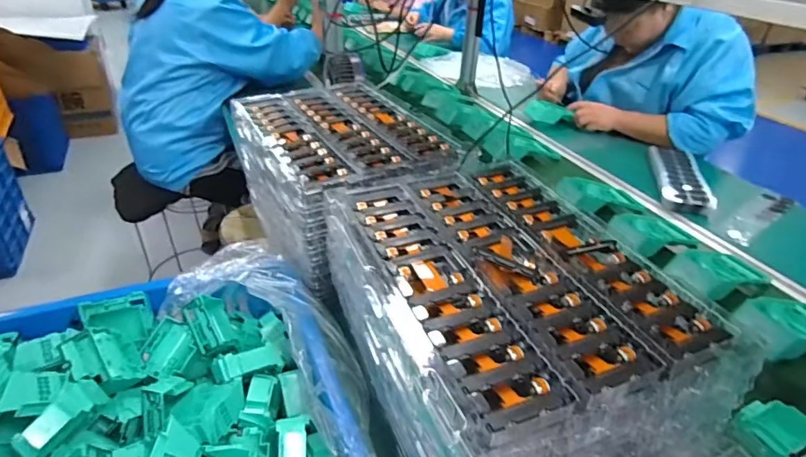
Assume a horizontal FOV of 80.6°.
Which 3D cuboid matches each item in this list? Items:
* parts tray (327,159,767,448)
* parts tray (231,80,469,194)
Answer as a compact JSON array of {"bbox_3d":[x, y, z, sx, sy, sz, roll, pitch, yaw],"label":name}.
[{"bbox_3d":[0.100,0.028,0.488,0.267,0.022,0.364,-10,35,-18],"label":"parts tray"},{"bbox_3d":[-0.095,-0.160,0.760,0.264,0.016,0.378,-14,37,-23],"label":"parts tray"}]

